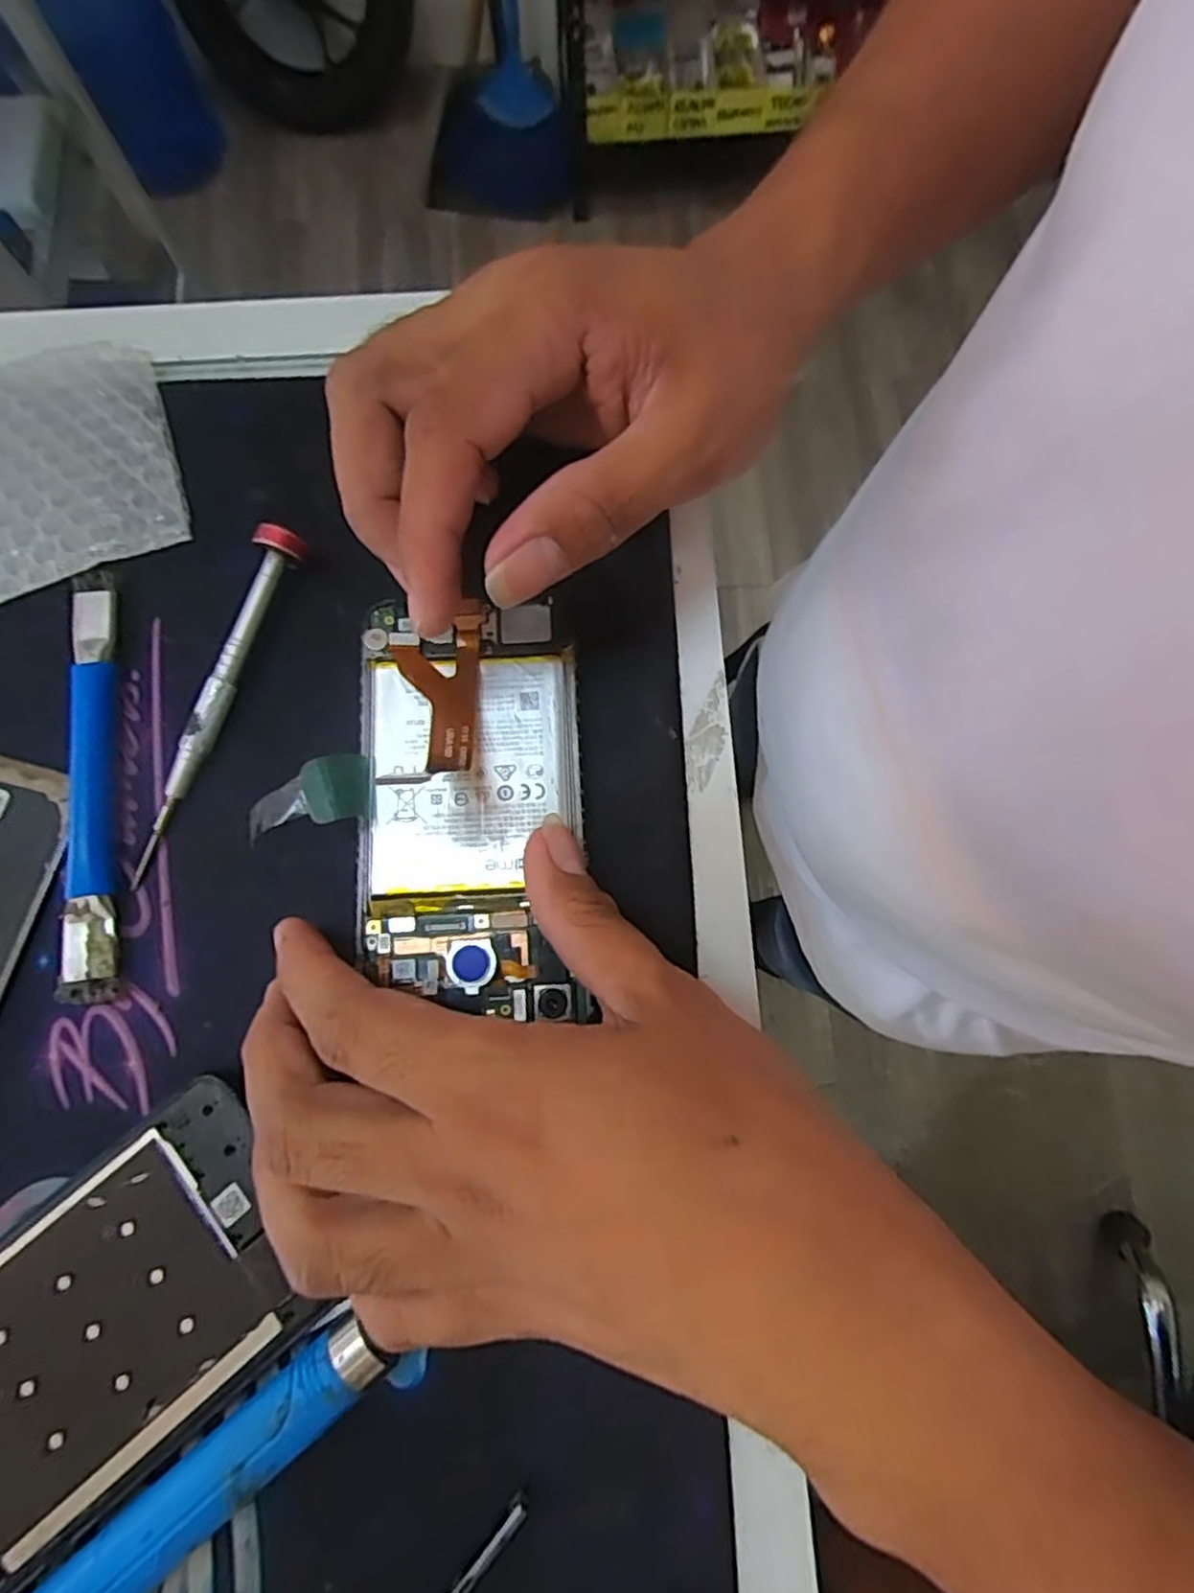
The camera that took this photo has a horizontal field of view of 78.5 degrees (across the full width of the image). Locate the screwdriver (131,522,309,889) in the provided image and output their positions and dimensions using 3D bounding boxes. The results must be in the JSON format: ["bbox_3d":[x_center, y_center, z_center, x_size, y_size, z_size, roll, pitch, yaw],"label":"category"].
[{"bbox_3d":[-0.123,-0.032,0.233,0.012,0.017,0.117,22,79,6],"label":"screwdriver"}]

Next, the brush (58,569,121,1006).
[{"bbox_3d":[-0.161,-0.006,0.232,0.019,0.011,0.136,-8,78,-1],"label":"brush"}]

